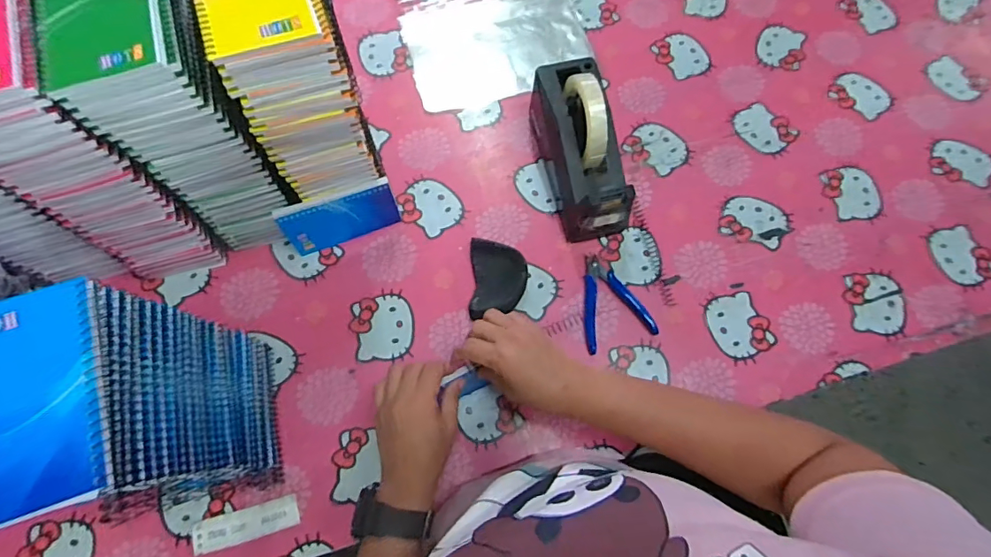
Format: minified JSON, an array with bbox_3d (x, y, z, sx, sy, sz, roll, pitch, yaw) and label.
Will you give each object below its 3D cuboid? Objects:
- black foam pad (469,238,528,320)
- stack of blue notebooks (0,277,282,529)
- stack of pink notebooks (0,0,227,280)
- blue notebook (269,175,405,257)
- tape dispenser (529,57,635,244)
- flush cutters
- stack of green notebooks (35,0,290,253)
[{"bbox_3d":[0.004,-0.002,0.600,0.066,0.019,0.090,1,71,-1],"label":"black foam pad"},{"bbox_3d":[-0.278,0.107,0.402,0.093,0.245,0.131,-16,72,-7],"label":"stack of blue notebooks"},{"bbox_3d":[-0.394,-0.120,0.487,0.093,0.288,0.147,-26,74,-10],"label":"stack of pink notebooks"},{"bbox_3d":[-0.182,-0.072,0.586,0.129,0.082,0.007,-21,62,-10],"label":"blue notebook"},{"bbox_3d":[0.105,-0.161,0.598,0.076,0.131,0.203,-14,72,-7],"label":"tape dispenser"},{"bbox_3d":[0.136,0.025,0.600,0.083,0.012,0.112,-17,72,-8],"label":"flush cutters"},{"bbox_3d":[-0.296,-0.158,0.483,0.098,0.255,0.137,-21,73,-9],"label":"stack of green notebooks"}]

